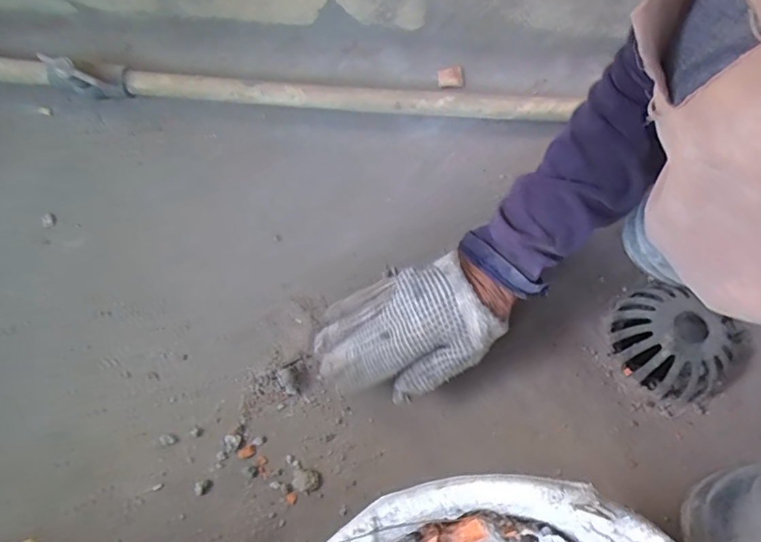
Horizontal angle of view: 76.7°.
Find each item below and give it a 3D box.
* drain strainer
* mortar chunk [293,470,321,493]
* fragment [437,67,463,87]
[{"bbox_3d":[0.262,0.059,0.424,0.098,0.046,0.102,-1,67,2],"label":"drain strainer"},{"bbox_3d":[-0.063,0.177,0.407,0.022,0.008,0.016,-1,67,2],"label":"mortar chunk"},{"bbox_3d":[0.079,-0.219,0.545,0.027,0.009,0.021,-7,66,0],"label":"fragment"}]

